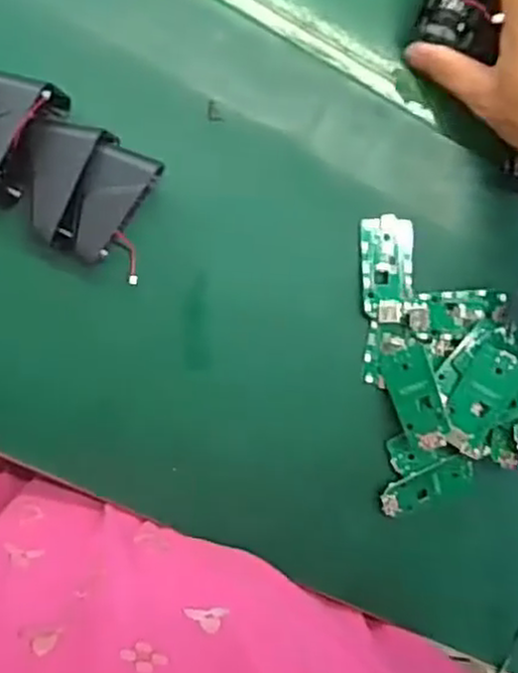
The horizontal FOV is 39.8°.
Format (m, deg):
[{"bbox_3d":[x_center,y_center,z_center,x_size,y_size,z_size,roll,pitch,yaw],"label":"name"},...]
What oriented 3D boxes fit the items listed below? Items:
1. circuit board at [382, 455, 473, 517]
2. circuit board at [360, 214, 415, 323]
[{"bbox_3d":[0.109,0.096,0.463,0.062,0.007,0.025,-19,97,-6],"label":"circuit board"},{"bbox_3d":[0.079,-0.041,0.441,0.032,0.004,0.063,0,95,-8],"label":"circuit board"}]

